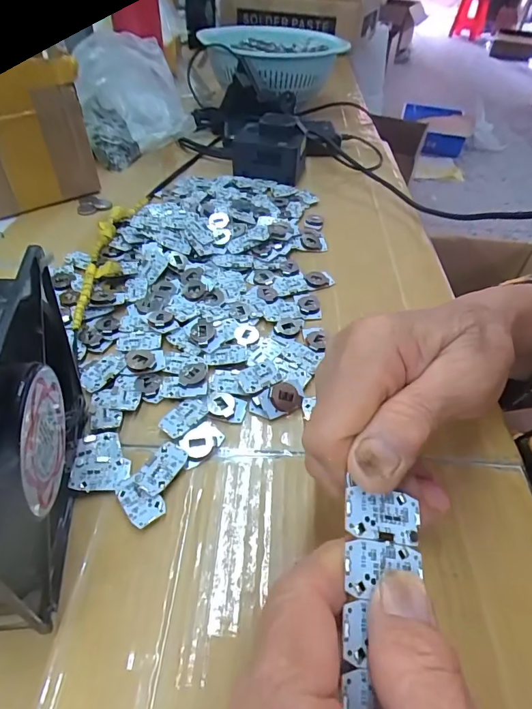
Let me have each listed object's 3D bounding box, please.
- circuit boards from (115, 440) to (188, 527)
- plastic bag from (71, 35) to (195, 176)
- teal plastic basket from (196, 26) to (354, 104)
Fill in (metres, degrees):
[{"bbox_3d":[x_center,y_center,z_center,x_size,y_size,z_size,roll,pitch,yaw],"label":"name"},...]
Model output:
[{"bbox_3d":[-0.057,0.069,0.222,0.028,0.007,0.041,35,53,25],"label":"circuit boards"},{"bbox_3d":[-0.153,-0.291,0.475,0.109,0.110,0.093,-17,50,-20],"label":"plastic bag"},{"bbox_3d":[0.004,-0.446,0.646,0.176,0.079,0.210,32,51,23],"label":"teal plastic basket"}]

